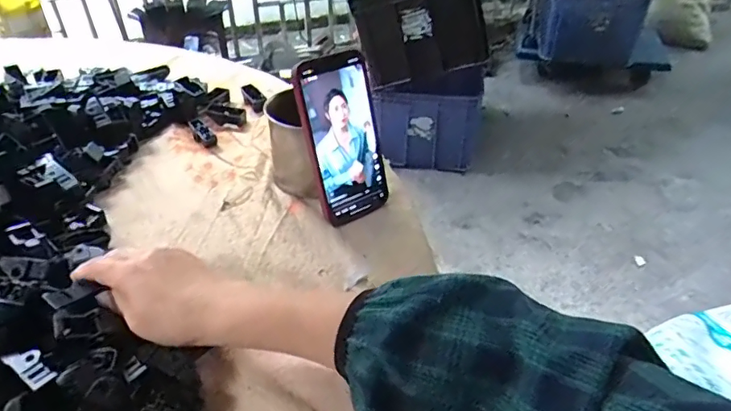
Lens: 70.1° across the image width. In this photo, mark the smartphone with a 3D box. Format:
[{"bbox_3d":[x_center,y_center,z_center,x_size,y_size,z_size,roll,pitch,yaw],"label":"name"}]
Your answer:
[{"bbox_3d":[-0.019,-0.064,0.500,0.075,0.156,0.010,-24,25,-27],"label":"smartphone"}]

